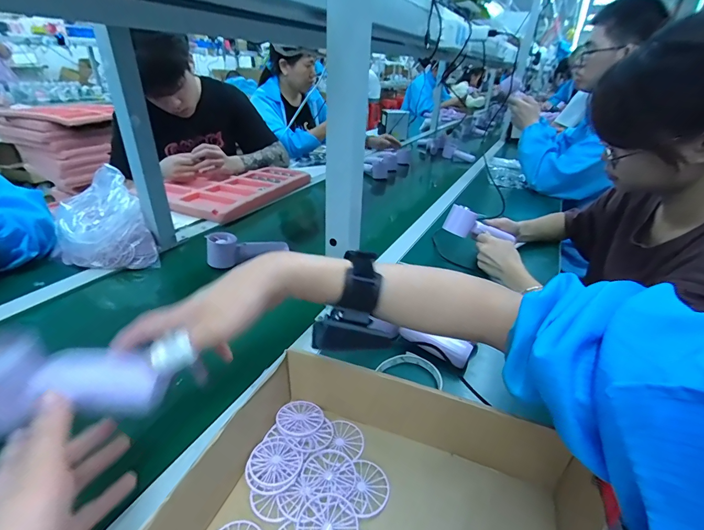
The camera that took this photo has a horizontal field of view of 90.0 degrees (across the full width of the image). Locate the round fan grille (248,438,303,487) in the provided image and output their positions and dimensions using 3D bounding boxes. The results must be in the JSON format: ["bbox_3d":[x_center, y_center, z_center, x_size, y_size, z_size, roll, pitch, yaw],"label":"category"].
[{"bbox_3d":[-0.075,0.195,0.345,0.049,0.009,0.045,2,29,-1],"label":"round fan grille"}]

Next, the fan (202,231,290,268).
[{"bbox_3d":[-0.212,-0.038,0.720,0.157,0.049,0.055,-9,31,-20],"label":"fan"}]

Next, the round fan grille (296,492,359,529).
[{"bbox_3d":[-0.021,0.223,0.300,0.050,0.004,0.050,2,29,-1],"label":"round fan grille"}]

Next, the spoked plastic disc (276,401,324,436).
[{"bbox_3d":[-0.057,0.169,0.389,0.048,0.004,0.045,7,21,-3],"label":"spoked plastic disc"}]

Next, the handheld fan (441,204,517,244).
[{"bbox_3d":[0.274,-0.080,0.735,0.155,0.053,0.041,18,28,-9],"label":"handheld fan"}]

